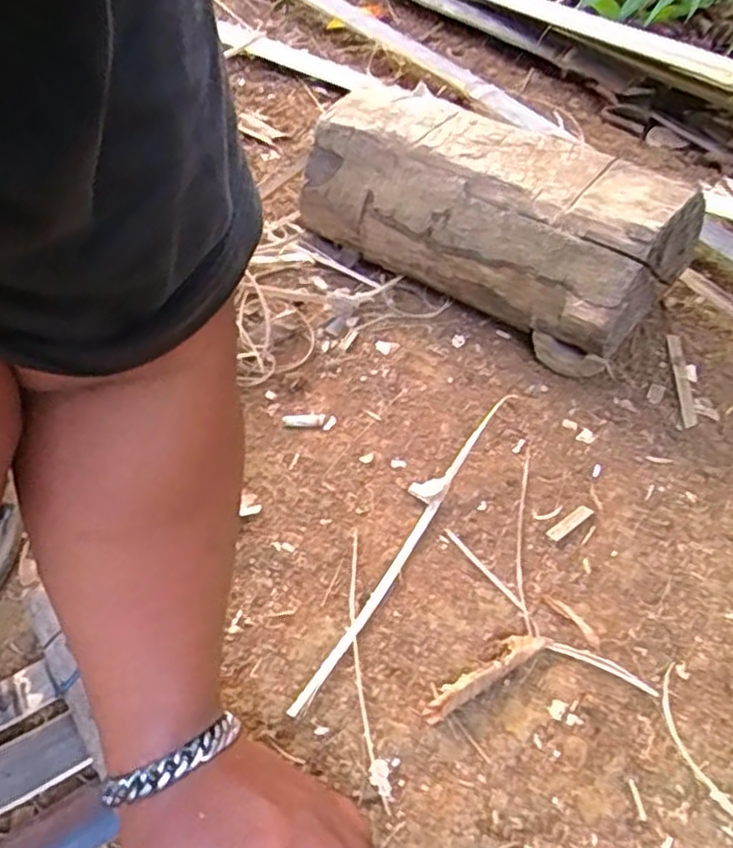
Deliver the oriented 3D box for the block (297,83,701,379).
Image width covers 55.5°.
[{"bbox_3d":[0.094,-0.158,0.560,0.290,0.131,0.115,31,58,21],"label":"block"}]

